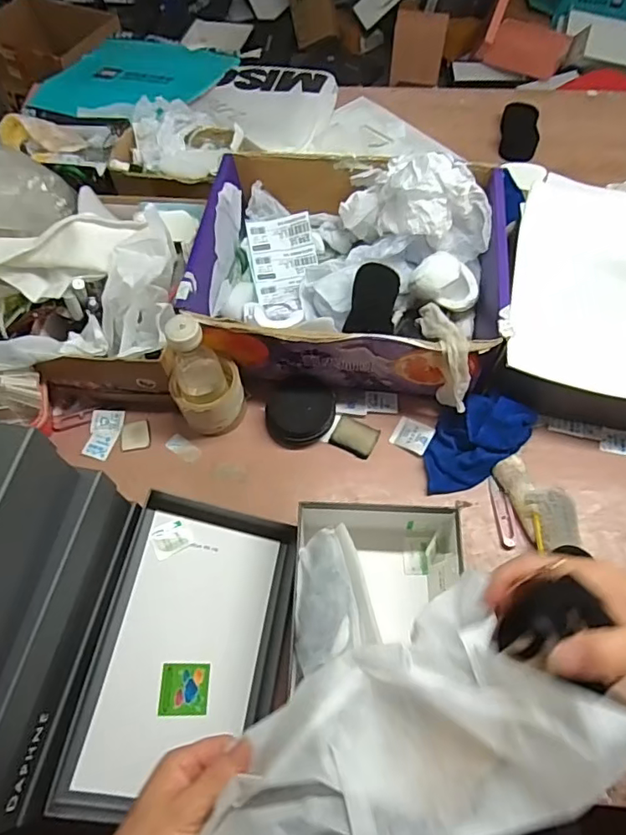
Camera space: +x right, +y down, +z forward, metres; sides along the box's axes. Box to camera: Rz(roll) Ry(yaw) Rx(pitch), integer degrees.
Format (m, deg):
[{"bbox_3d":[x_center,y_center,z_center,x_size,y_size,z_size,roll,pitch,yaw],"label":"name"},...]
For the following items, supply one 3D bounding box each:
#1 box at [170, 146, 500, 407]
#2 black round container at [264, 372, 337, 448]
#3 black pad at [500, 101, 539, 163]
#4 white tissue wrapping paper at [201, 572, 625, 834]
[{"bbox_3d":[0.049,-0.210,0.753,0.399,0.176,0.347,5,63,5],"label":"box"},{"bbox_3d":[-0.017,-0.009,0.725,0.090,0.038,0.090,-1,63,2],"label":"black round container"},{"bbox_3d":[0.385,-0.531,0.996,0.068,0.022,0.125,0,81,22],"label":"black pad"},{"bbox_3d":[0.042,0.216,0.343,0.268,0.107,0.125,-29,64,3],"label":"white tissue wrapping paper"}]

